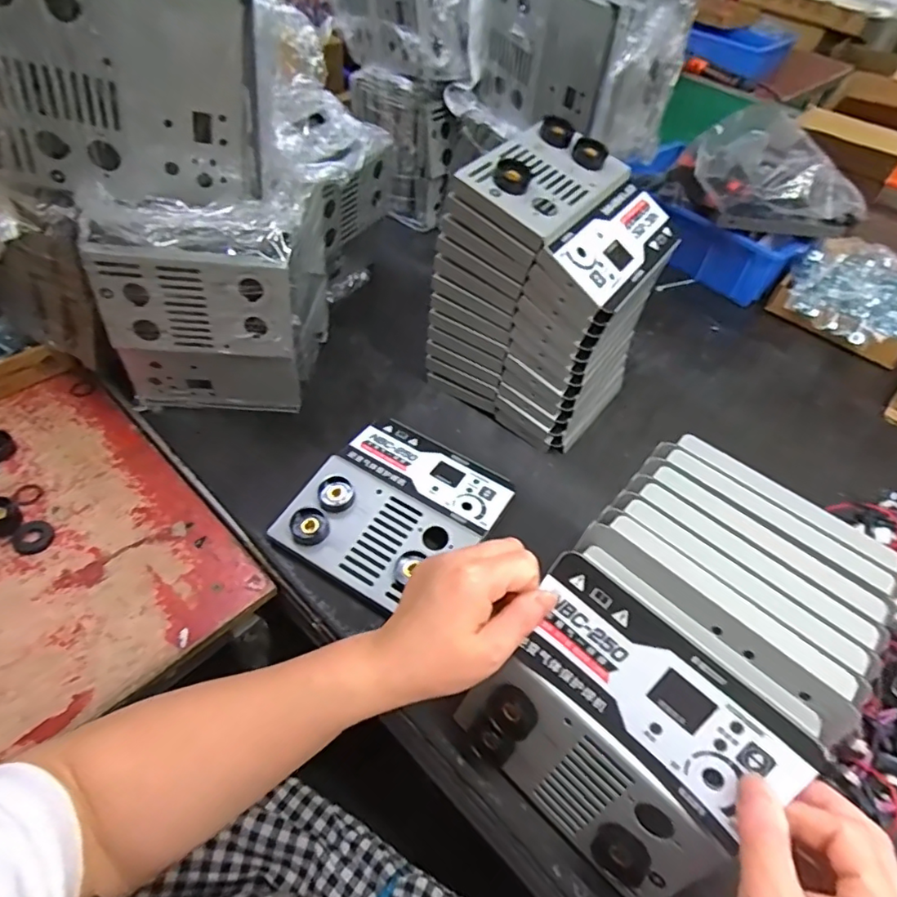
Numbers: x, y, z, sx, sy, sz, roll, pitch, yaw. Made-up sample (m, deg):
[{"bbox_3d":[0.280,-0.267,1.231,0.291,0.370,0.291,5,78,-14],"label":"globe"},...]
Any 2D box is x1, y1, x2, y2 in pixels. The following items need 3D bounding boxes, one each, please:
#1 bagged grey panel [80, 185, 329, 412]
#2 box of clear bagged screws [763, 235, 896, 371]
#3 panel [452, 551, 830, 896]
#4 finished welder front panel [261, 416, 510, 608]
[{"bbox_3d":[-0.210,-0.139,0.524,0.164,0.193,0.126,4,49,-3],"label":"bagged grey panel"},{"bbox_3d":[0.540,-0.199,0.738,0.177,0.088,0.136,36,55,23],"label":"box of clear bagged screws"},{"bbox_3d":[0.090,0.167,0.325,0.150,0.159,0.017,38,27,23],"label":"panel"},{"bbox_3d":[-0.042,0.054,0.492,0.154,0.042,0.165,27,52,16],"label":"finished welder front panel"}]

